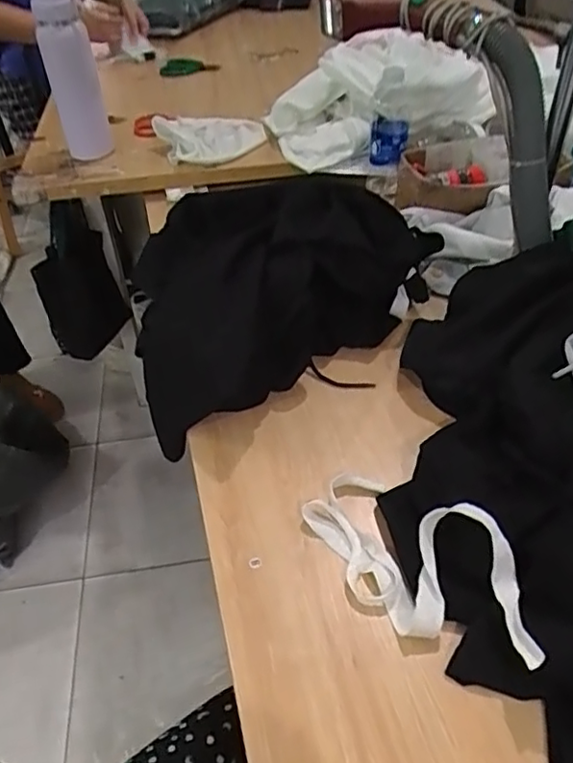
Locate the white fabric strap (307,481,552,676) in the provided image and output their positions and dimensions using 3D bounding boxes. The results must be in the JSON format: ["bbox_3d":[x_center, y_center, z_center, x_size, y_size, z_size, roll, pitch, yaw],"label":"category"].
[{"bbox_3d":[0.114,0.150,0.524,0.232,0.069,0.107,30,53,29],"label":"white fabric strap"}]

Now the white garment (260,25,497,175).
[{"bbox_3d":[0.149,-0.509,1.117,0.292,0.170,0.314,-29,50,-25],"label":"white garment"}]

